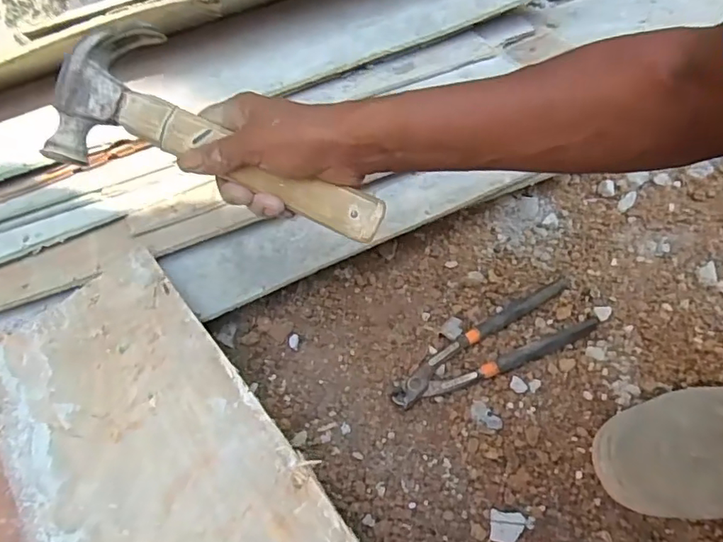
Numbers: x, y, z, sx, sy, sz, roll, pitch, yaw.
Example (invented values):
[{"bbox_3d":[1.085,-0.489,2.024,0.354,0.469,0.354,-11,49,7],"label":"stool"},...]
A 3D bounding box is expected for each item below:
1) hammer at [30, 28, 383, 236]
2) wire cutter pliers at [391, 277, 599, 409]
[{"bbox_3d":[-0.097,-0.103,0.401,0.249,0.032,0.104,17,96,-1],"label":"hammer"},{"bbox_3d":[0.131,0.073,0.541,0.221,0.022,0.064,-20,58,-12],"label":"wire cutter pliers"}]

